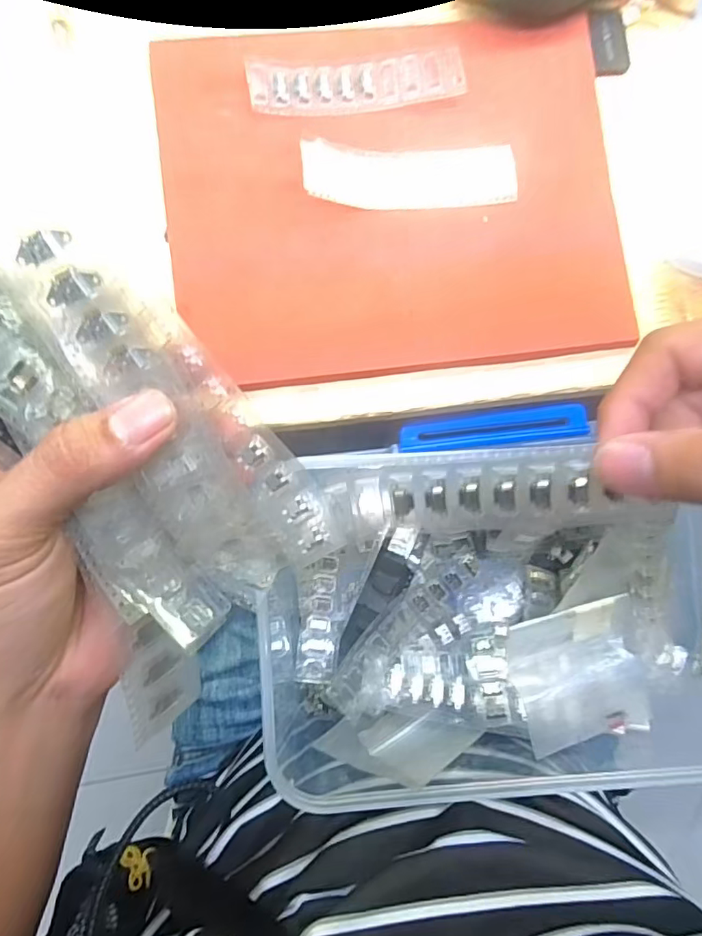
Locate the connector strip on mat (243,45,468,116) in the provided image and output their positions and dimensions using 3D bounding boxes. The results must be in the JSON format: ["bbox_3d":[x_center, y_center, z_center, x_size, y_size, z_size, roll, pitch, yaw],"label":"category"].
[{"bbox_3d":[0.003,-0.207,0.276,0.114,0.010,0.026,-5,87,-4],"label":"connector strip on mat"}]

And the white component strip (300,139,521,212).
[{"bbox_3d":[0.033,-0.156,0.270,0.114,0.017,0.034,-4,87,-4],"label":"white component strip"}]

